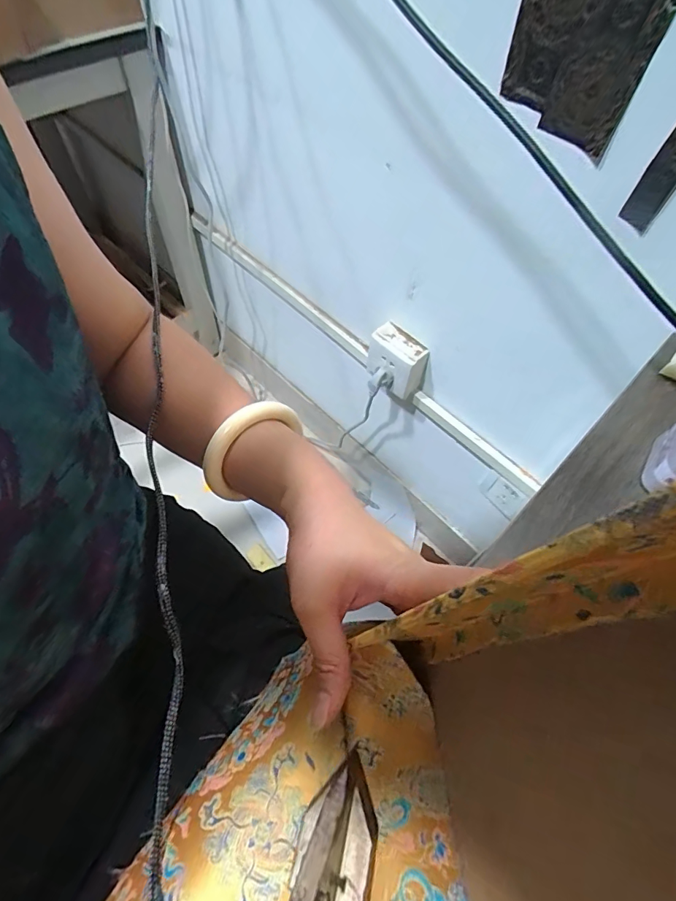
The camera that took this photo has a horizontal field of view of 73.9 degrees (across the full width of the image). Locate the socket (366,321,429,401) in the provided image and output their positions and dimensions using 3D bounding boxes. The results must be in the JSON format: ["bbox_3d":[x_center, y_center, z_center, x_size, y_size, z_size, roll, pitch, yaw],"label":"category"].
[{"bbox_3d":[0.088,-0.139,0.694,0.051,0.080,0.088,-35,67,-21],"label":"socket"}]

